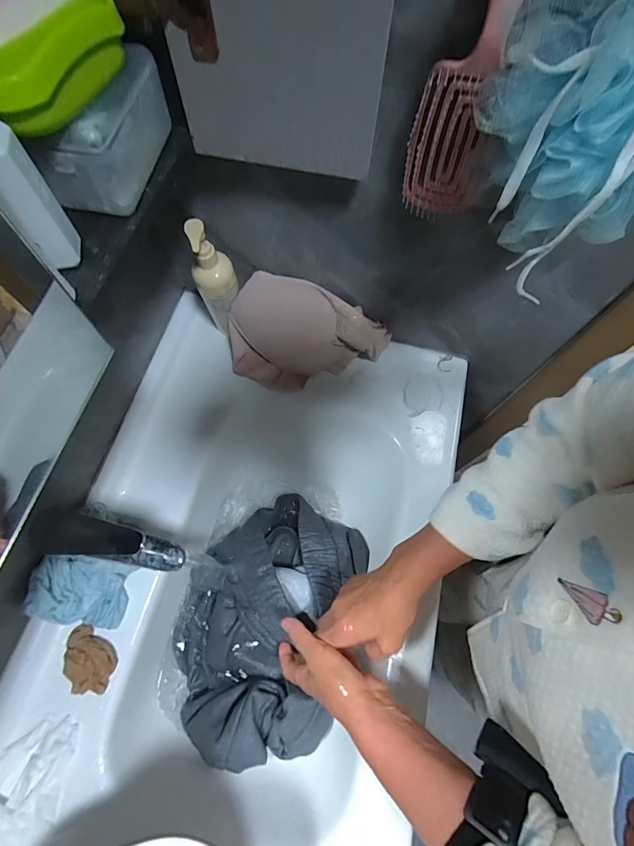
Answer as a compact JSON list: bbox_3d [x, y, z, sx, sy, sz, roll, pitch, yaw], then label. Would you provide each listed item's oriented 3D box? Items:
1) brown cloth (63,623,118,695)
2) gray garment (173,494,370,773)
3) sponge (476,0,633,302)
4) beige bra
[{"bbox_3d":[-0.262,0.269,0.445,0.042,0.031,0.076,-34,73,-14],"label":"brown cloth"},{"bbox_3d":[-0.071,0.258,0.522,0.224,0.075,0.318,17,68,5],"label":"gray garment"},{"bbox_3d":[0.174,-0.178,0.249,0.091,0.133,0.119,-26,71,-12],"label":"sponge"},{"bbox_3d":[-0.013,-0.122,0.571,0.224,0.105,0.123,14,68,4],"label":"beige bra"}]

